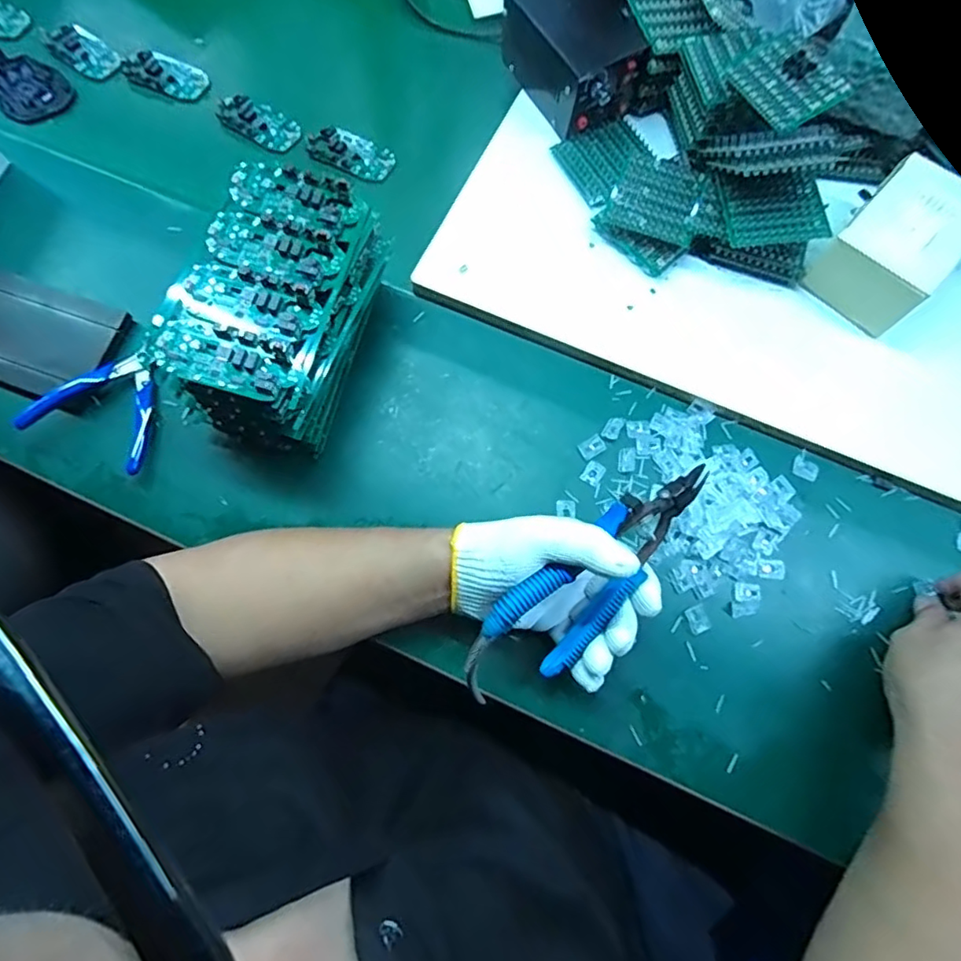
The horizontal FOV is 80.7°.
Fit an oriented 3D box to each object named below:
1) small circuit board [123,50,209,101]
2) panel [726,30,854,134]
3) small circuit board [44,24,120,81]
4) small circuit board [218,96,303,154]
[{"bbox_3d":[-0.335,-0.432,0.600,0.089,0.015,0.033,24,74,8],"label":"small circuit board"},{"bbox_3d":[0.270,-0.349,0.494,0.084,0.009,0.079,-32,84,-5],"label":"panel"},{"bbox_3d":[-0.422,-0.456,0.600,0.071,0.016,0.042,39,76,12],"label":"small circuit board"},{"bbox_3d":[-0.231,-0.377,0.590,0.091,0.007,0.043,33,75,11],"label":"small circuit board"}]

